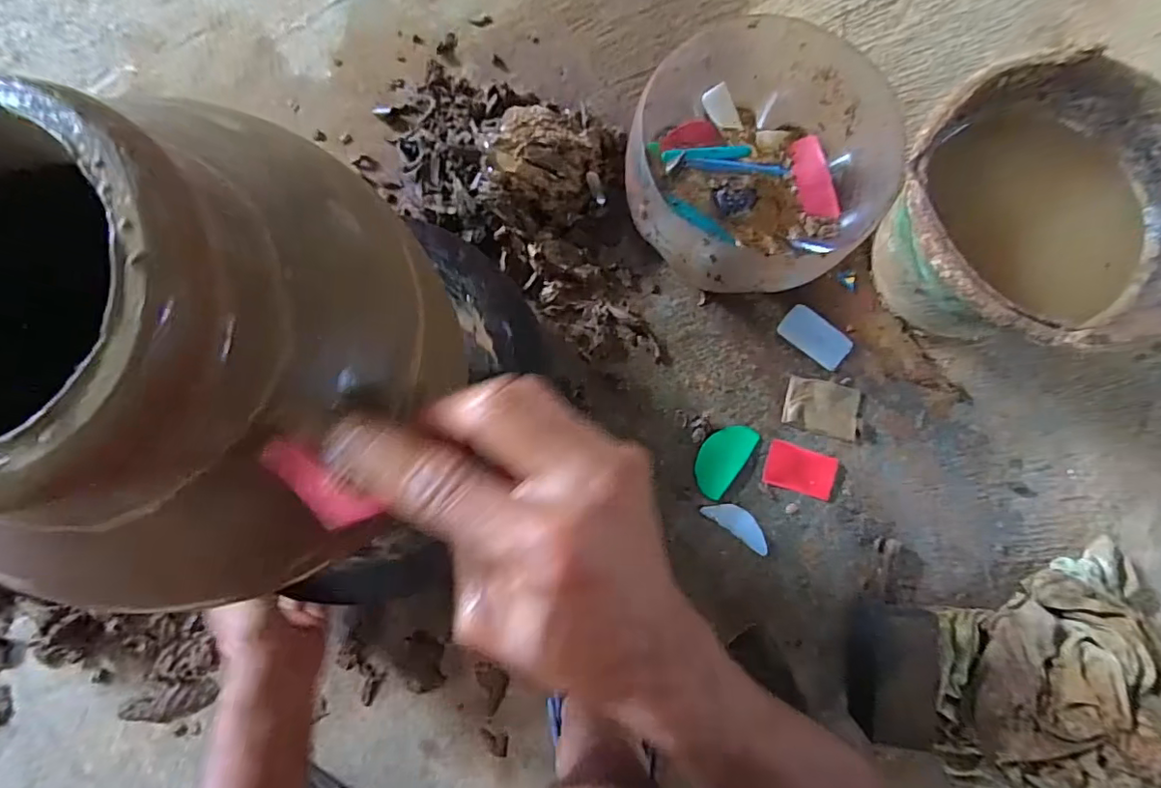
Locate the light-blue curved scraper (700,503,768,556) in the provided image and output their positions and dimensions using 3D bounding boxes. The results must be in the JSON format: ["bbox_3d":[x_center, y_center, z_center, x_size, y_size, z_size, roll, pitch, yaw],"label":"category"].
[{"bbox_3d":[0.166,0.135,0.568,0.076,0.005,0.028,35,83,2],"label":"light-blue curved scraper"}]

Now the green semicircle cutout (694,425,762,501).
[{"bbox_3d":[0.150,0.067,0.577,0.046,0.004,0.083,35,83,2],"label":"green semicircle cutout"}]

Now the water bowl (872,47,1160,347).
[{"bbox_3d":[0.411,-0.156,0.533,0.269,0.184,0.245,0,83,-2],"label":"water bowl"}]

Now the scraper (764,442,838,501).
[{"bbox_3d":[0.236,0.081,0.575,0.075,0.008,0.047,16,83,0],"label":"scraper"}]

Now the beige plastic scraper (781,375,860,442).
[{"bbox_3d":[0.261,0.014,0.583,0.078,0.004,0.056,14,83,-1],"label":"beige plastic scraper"}]

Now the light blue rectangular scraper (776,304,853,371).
[{"bbox_3d":[0.257,-0.063,0.592,0.076,0.004,0.042,39,88,7],"label":"light blue rectangular scraper"}]

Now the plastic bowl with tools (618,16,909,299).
[{"bbox_3d":[0.170,-0.236,0.558,0.259,0.134,0.246,0,83,-2],"label":"plastic bowl with tools"}]

